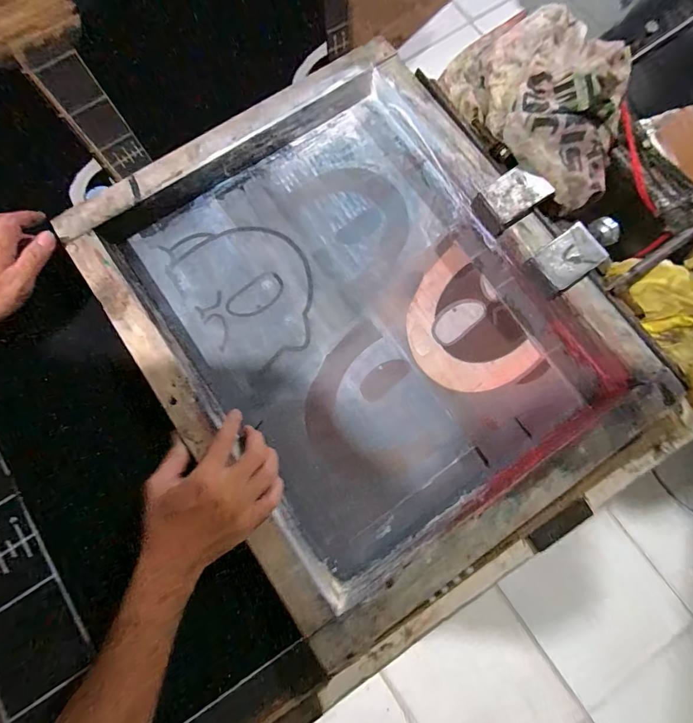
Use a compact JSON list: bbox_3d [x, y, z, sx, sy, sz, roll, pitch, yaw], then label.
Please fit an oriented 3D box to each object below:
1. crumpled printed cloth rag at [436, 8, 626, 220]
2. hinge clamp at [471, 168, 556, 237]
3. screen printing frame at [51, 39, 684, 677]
[{"bbox_3d":[0.253,-0.333,0.490,0.168,0.100,0.275,-20,79,-4],"label":"crumpled printed cloth rag"},{"bbox_3d":[0.197,-0.195,0.462,0.084,0.020,0.054,-35,80,-7],"label":"hinge clamp"},{"bbox_3d":[0.013,-0.049,0.454,0.461,0.066,0.574,-34,80,-7],"label":"screen printing frame"}]

